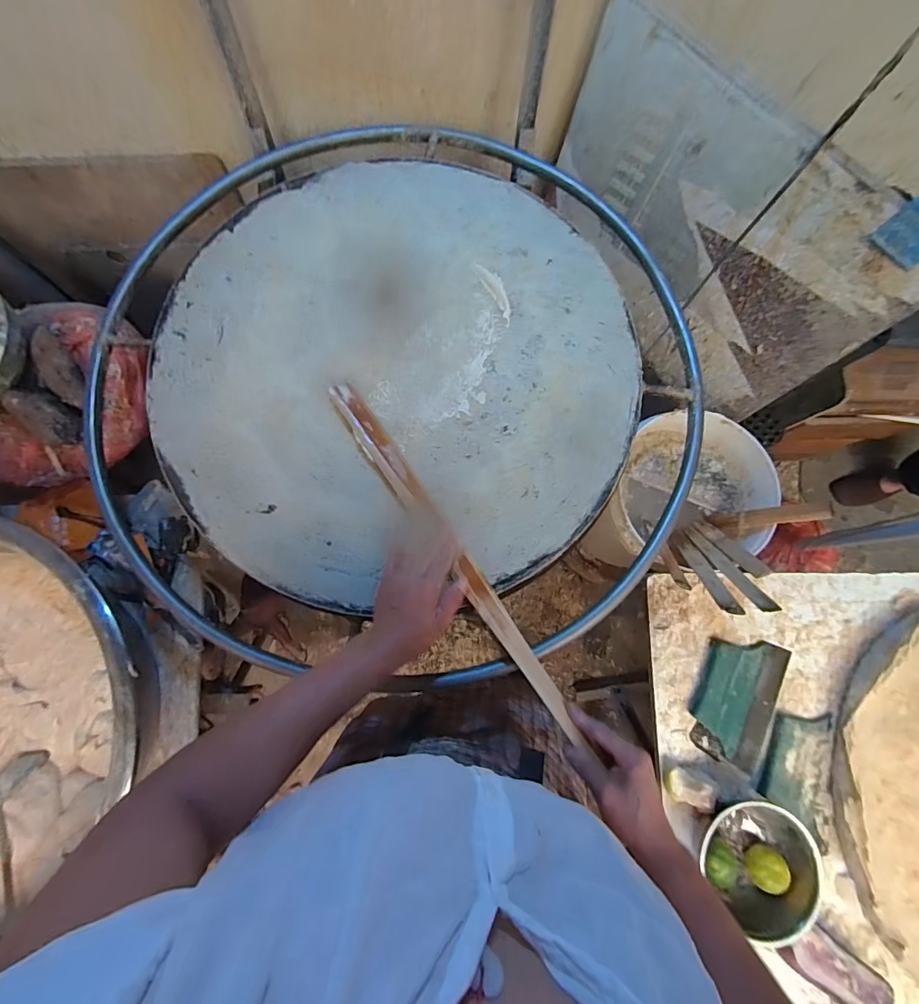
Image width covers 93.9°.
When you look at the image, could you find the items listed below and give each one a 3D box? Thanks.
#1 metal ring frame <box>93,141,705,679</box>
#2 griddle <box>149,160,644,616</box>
[{"bbox_3d":[-0.088,-0.184,0.599,0.826,0.064,0.817,6,78,0],"label":"metal ring frame"},{"bbox_3d":[-0.081,-0.183,0.571,0.603,0.024,0.586,0,78,-1],"label":"griddle"}]

